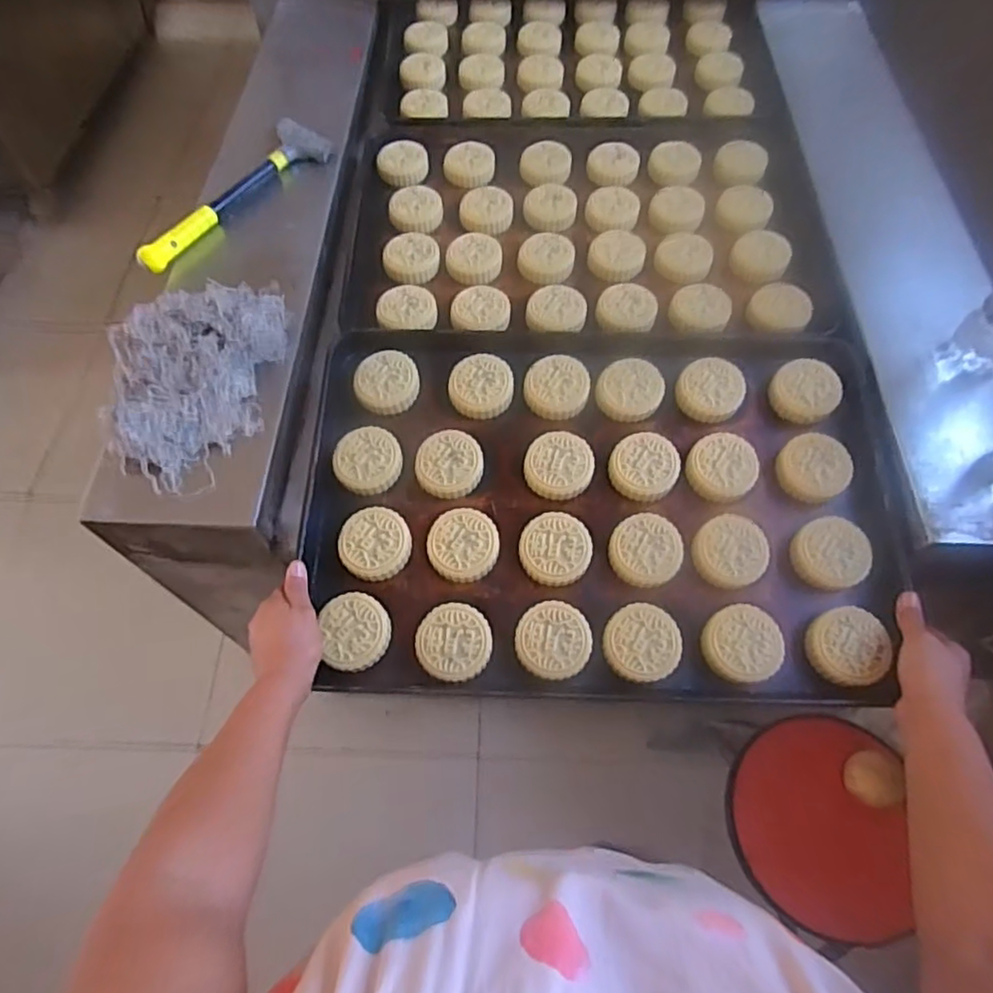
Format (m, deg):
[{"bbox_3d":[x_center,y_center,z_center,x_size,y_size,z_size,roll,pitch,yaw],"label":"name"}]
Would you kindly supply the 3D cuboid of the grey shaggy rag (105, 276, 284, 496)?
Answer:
[{"bbox_3d":[-0.314,-0.129,0.661,0.150,0.072,0.254,5,59,2],"label":"grey shaggy rag"}]

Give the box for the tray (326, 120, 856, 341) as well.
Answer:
[{"bbox_3d":[0.116,-0.370,0.846,0.593,0.045,0.402,0,63,1],"label":"tray"}]

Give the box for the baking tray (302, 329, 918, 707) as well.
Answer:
[{"bbox_3d":[0.107,-0.008,0.672,0.585,0.045,0.415,1,68,1],"label":"baking tray"}]

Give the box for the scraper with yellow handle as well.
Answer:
[{"bbox_3d":[-0.335,-0.388,0.813,0.076,0.031,0.308,31,63,17],"label":"scraper with yellow handle"}]

